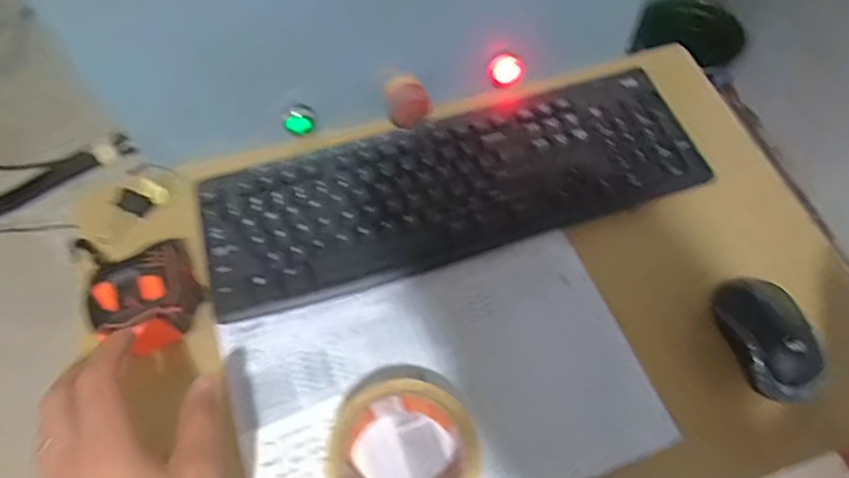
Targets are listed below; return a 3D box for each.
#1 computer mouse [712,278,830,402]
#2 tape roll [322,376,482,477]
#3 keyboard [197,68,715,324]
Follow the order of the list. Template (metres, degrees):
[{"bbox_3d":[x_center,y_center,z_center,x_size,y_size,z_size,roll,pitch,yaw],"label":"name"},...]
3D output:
[{"bbox_3d":[0.255,0.071,0.425,0.050,0.030,0.091,-12,60,-4],"label":"computer mouse"},{"bbox_3d":[-0.013,0.146,0.384,0.093,0.052,0.096,-1,59,2],"label":"tape roll"},{"bbox_3d":[0.024,-0.052,0.504,0.424,0.020,0.141,-17,60,-7],"label":"keyboard"}]

